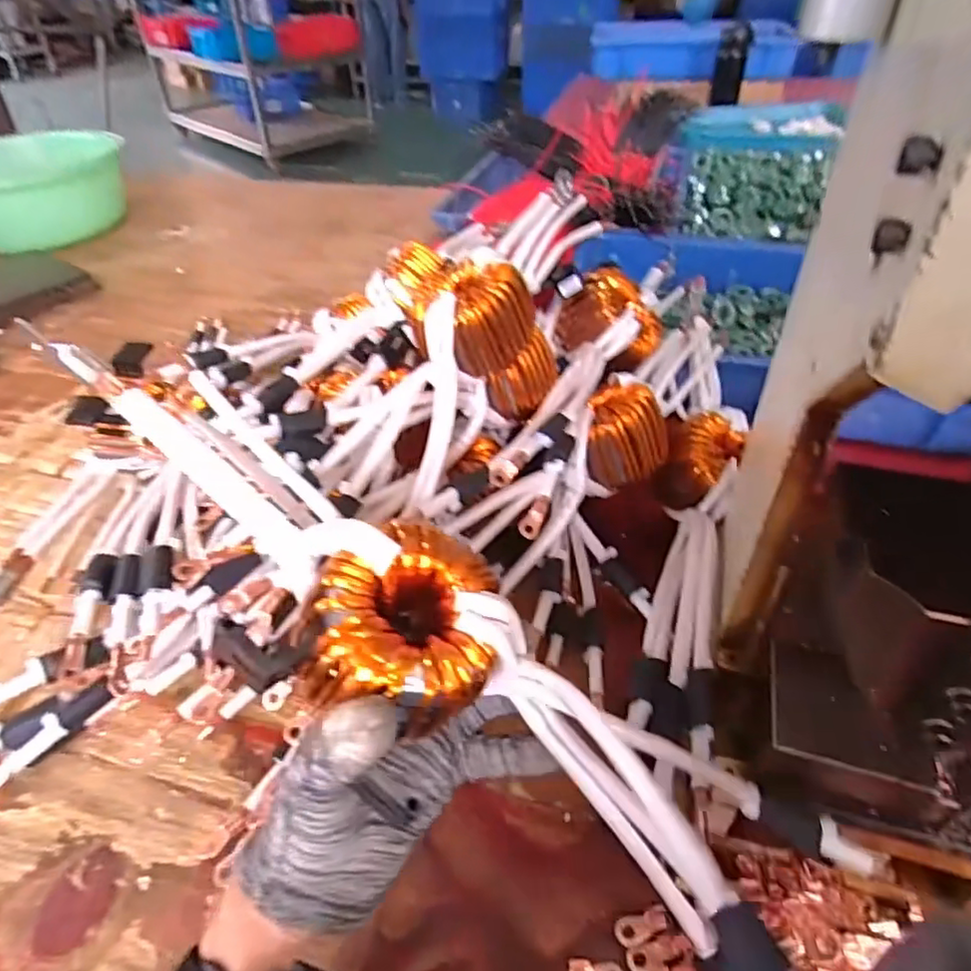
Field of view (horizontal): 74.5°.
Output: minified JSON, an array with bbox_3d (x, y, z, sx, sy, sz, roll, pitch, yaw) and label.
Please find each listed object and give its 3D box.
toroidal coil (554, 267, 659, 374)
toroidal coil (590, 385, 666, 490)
[{"bbox_3d":[0.104,-0.140,0.538,0.076,0.056,0.081,-1,42,1],"label":"toroidal coil"},{"bbox_3d":[0.105,-0.039,0.469,0.056,0.048,0.061,4,42,6],"label":"toroidal coil"}]

